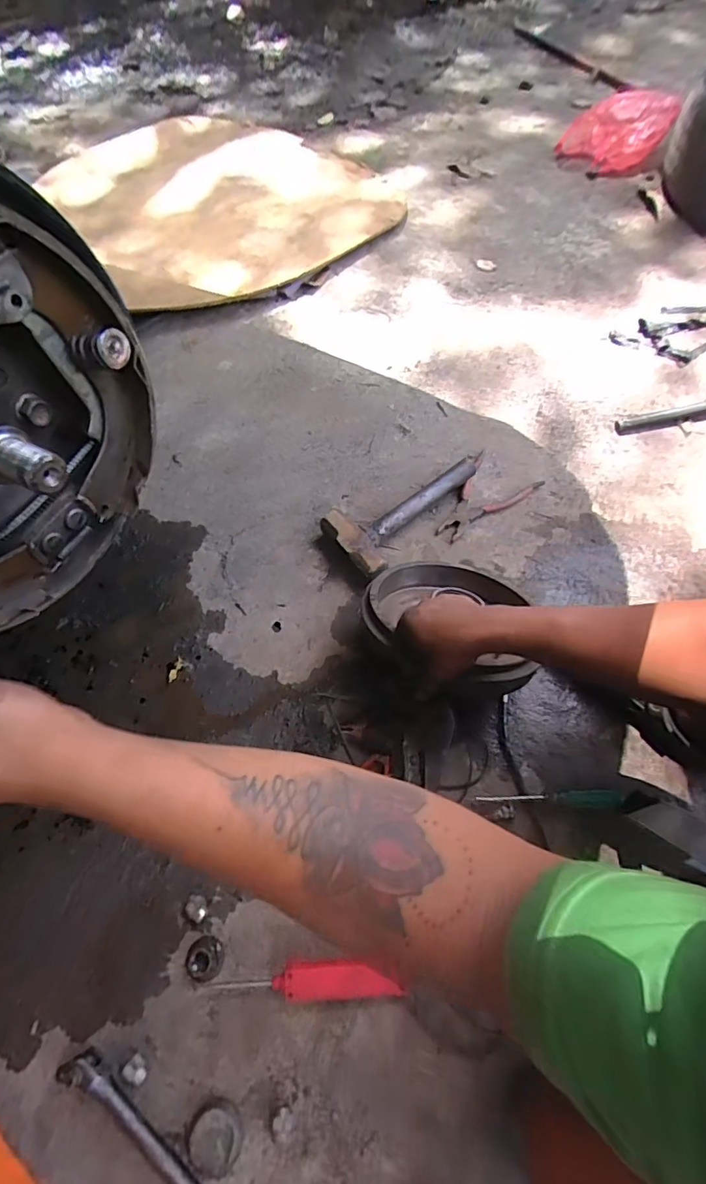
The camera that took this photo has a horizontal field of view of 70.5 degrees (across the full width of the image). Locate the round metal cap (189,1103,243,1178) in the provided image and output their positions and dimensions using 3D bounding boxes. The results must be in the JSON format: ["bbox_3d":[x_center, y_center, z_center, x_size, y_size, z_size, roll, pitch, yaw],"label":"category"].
[{"bbox_3d":[-0.131,0.521,0.476,0.049,0.016,0.050,-2,62,3],"label":"round metal cap"}]

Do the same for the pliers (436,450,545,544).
[{"bbox_3d":[0.204,-0.148,0.810,0.113,0.010,0.185,39,71,21],"label":"pliers"}]

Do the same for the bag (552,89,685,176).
[{"bbox_3d":[0.679,-1.198,1.290,0.206,0.102,0.253,-33,65,-13],"label":"bag"}]

